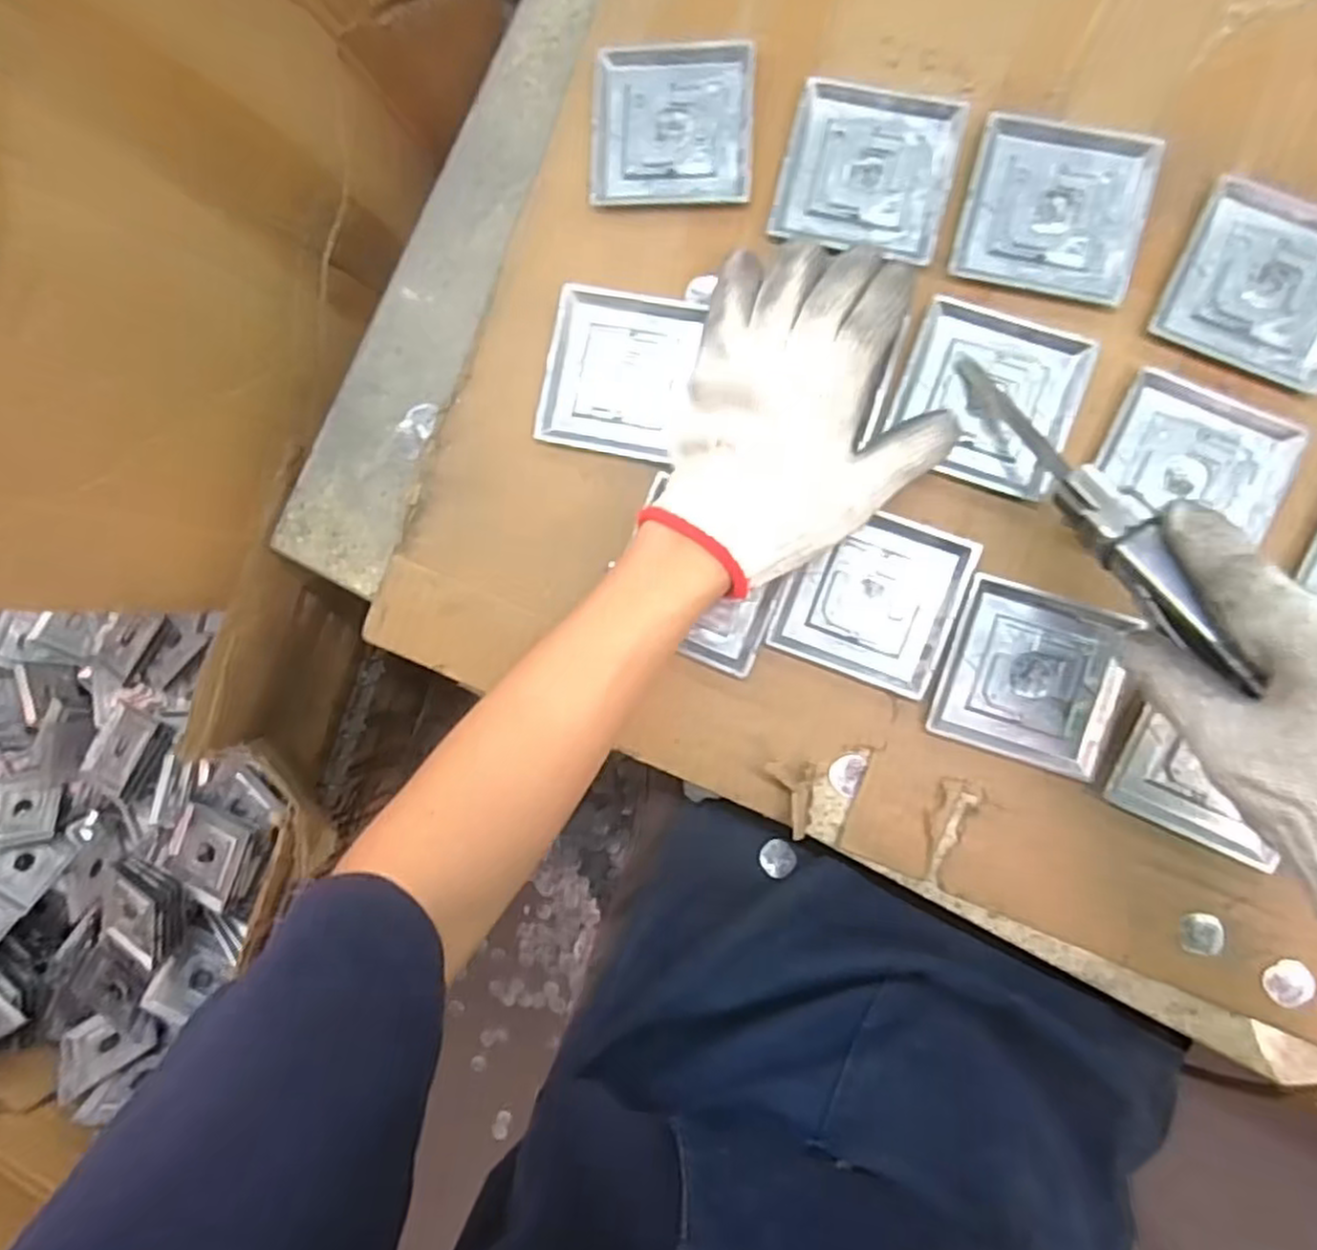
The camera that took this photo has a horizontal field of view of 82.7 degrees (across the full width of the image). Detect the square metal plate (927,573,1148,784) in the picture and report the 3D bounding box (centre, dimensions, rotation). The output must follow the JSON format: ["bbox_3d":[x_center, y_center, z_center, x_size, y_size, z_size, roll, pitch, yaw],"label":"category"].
[{"bbox_3d":[0.201,0.028,0.401,0.087,0.012,0.089,17,91,6],"label":"square metal plate"}]

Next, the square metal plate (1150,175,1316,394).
[{"bbox_3d":[0.320,-0.179,0.390,0.091,0.004,0.091,27,92,6],"label":"square metal plate"}]

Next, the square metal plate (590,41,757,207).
[{"bbox_3d":[0.008,-0.286,0.426,0.090,0.004,0.091,3,89,6],"label":"square metal plate"}]

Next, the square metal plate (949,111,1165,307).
[{"bbox_3d":[0.214,-0.225,0.403,0.093,0.005,0.090,16,91,6],"label":"square metal plate"}]

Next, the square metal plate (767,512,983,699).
[{"bbox_3d":[0.118,-0.016,0.413,0.090,0.007,0.090,21,91,6],"label":"square metal plate"}]

